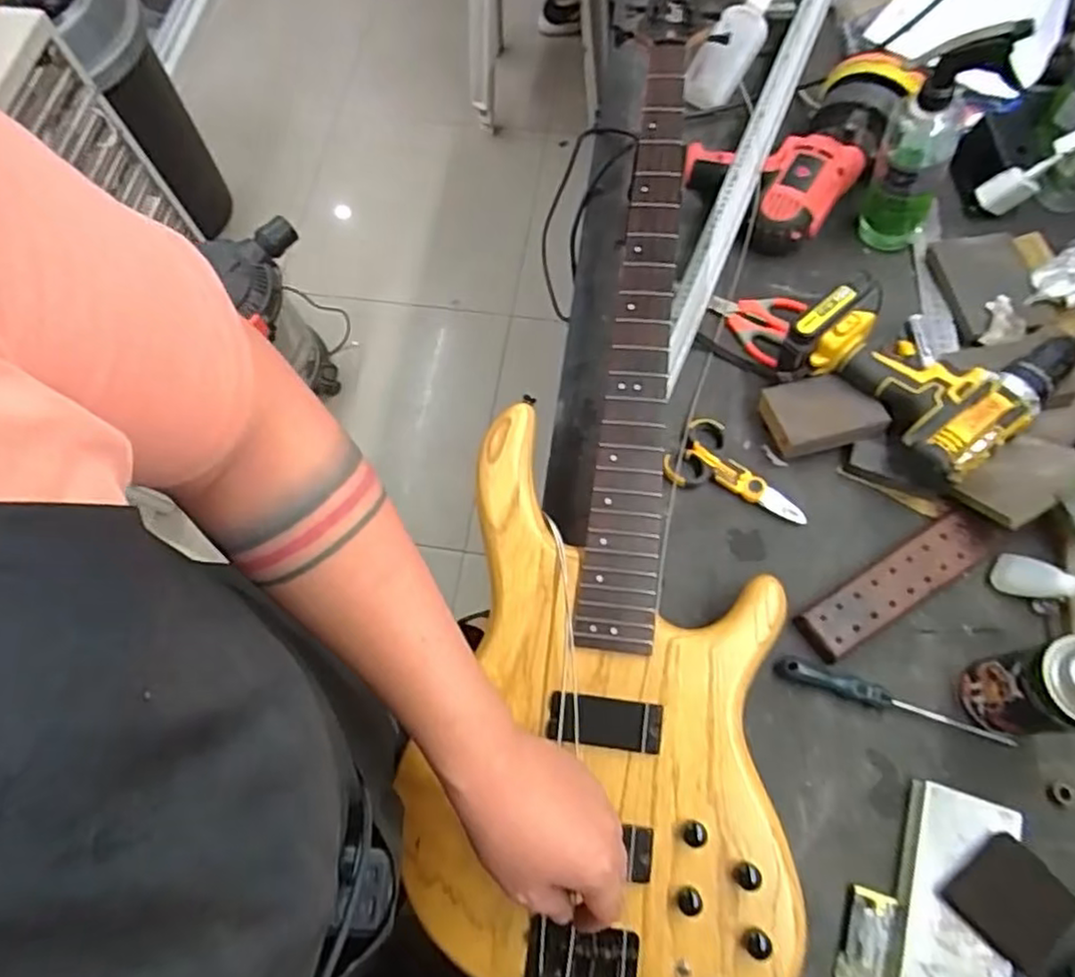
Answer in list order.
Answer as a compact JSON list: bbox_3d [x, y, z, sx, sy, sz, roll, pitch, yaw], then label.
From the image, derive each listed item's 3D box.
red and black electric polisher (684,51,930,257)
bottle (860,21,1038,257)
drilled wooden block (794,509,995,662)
[{"bbox_3d":[0.278,-0.387,0.759,0.181,0.112,0.215,35,74,15],"label":"red and black electric polisher"},{"bbox_3d":[0.377,-0.334,0.660,0.078,0.227,0.060,26,72,12],"label":"bottle"},{"bbox_3d":[0.324,0.088,0.618,0.189,0.016,0.049,-31,70,-9],"label":"drilled wooden block"}]

